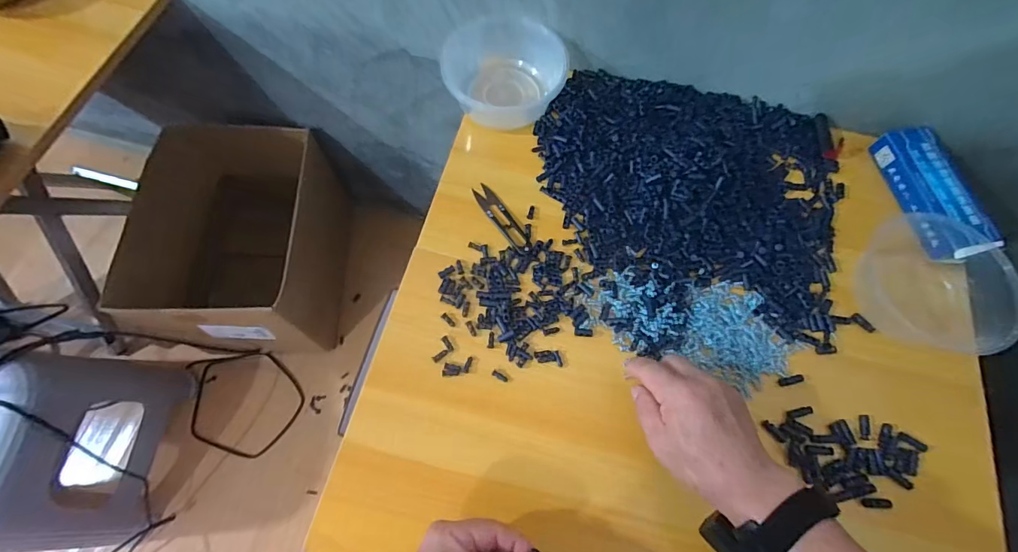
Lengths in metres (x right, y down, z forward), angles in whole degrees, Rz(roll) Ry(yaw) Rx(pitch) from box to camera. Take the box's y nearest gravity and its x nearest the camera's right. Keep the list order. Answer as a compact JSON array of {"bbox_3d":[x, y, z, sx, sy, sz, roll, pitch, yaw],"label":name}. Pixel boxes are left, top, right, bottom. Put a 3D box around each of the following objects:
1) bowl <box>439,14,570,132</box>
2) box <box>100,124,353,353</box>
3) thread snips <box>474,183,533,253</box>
[{"bbox_3d":[-0.006,-0.242,0.531,0.135,0.051,0.121,18,72,6],"label":"bowl"},{"bbox_3d":[-0.494,-0.064,0.871,0.301,0.247,0.397,5,68,-1],"label":"box"},{"bbox_3d":[-0.008,-0.064,0.494,0.022,0.005,0.098,-31,74,-9],"label":"thread snips"}]

